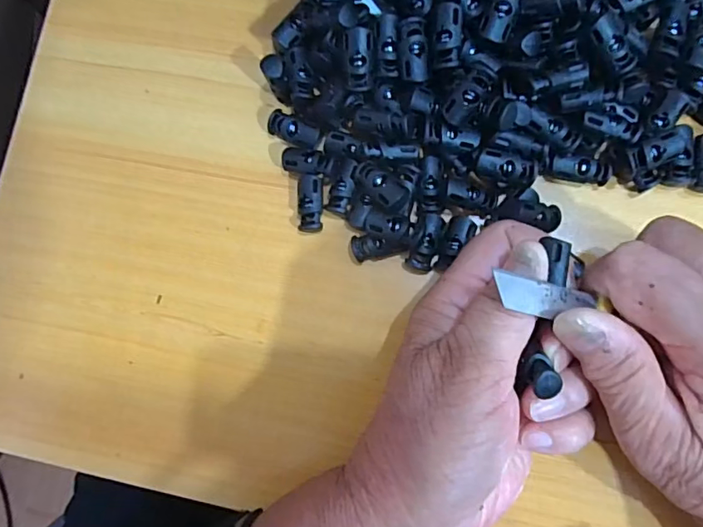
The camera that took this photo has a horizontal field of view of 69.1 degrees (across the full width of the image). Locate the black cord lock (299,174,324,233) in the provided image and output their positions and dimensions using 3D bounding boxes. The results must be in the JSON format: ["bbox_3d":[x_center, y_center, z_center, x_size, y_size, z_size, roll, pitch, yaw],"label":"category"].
[{"bbox_3d":[-0.020,-0.029,0.252,0.012,0.009,0.027,0,83,5],"label":"black cord lock"}]

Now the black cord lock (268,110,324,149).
[{"bbox_3d":[-0.028,-0.066,0.258,0.028,0.010,0.014,29,87,8],"label":"black cord lock"}]

